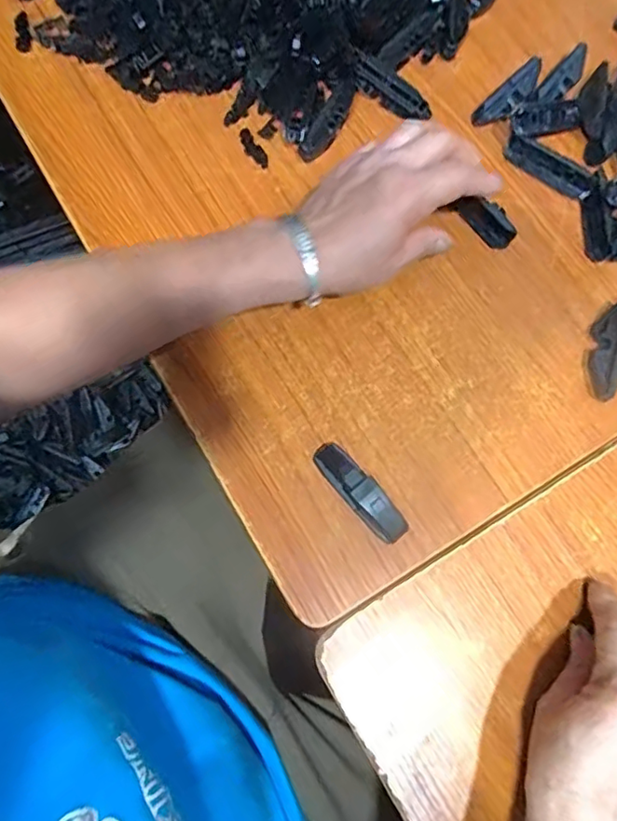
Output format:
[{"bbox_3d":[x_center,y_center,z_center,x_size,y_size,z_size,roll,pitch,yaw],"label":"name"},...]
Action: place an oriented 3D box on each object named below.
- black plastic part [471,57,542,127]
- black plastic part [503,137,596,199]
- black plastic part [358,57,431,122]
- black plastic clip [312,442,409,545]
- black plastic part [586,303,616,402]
[{"bbox_3d":[0.165,-0.254,0.464,0.073,0.021,0.022,-40,79,-10],"label":"black plastic part"},{"bbox_3d":[0.187,-0.189,0.445,0.072,0.016,0.013,32,77,7],"label":"black plastic part"},{"bbox_3d":[0.067,-0.254,0.457,0.062,0.017,0.017,28,76,-9],"label":"black plastic part"},{"bbox_3d":[0.034,0.052,0.375,0.023,0.022,0.077,-40,80,-10],"label":"black plastic clip"},{"bbox_3d":[0.212,-0.043,0.405,0.018,0.019,0.070,15,76,3],"label":"black plastic part"}]

